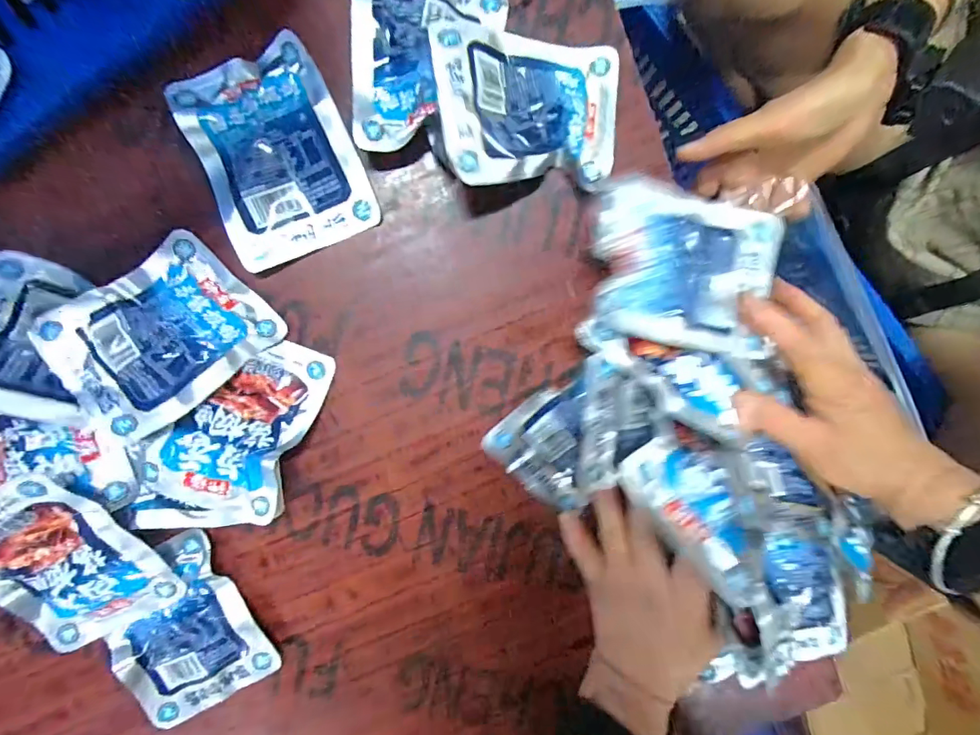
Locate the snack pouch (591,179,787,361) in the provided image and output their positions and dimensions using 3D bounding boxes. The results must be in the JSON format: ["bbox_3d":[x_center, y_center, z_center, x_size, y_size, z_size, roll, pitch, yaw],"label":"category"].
[{"bbox_3d":[0.129,-0.064,0.302,0.126,0.023,0.097,12,96,-4],"label":"snack pouch"}]

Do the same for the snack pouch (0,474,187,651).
[{"bbox_3d":[-0.289,0.137,0.314,0.104,0.016,0.128,-32,116,1],"label":"snack pouch"}]

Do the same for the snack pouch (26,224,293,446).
[{"bbox_3d":[-0.216,-0.023,0.306,0.123,0.031,0.096,-35,97,2],"label":"snack pouch"}]

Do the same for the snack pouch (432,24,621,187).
[{"bbox_3d":[0.026,-0.165,0.295,0.120,0.018,0.097,-1,85,-18],"label":"snack pouch"}]

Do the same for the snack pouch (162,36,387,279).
[{"bbox_3d":[-0.140,-0.139,0.308,0.095,0.011,0.126,-23,97,0],"label":"snack pouch"}]

